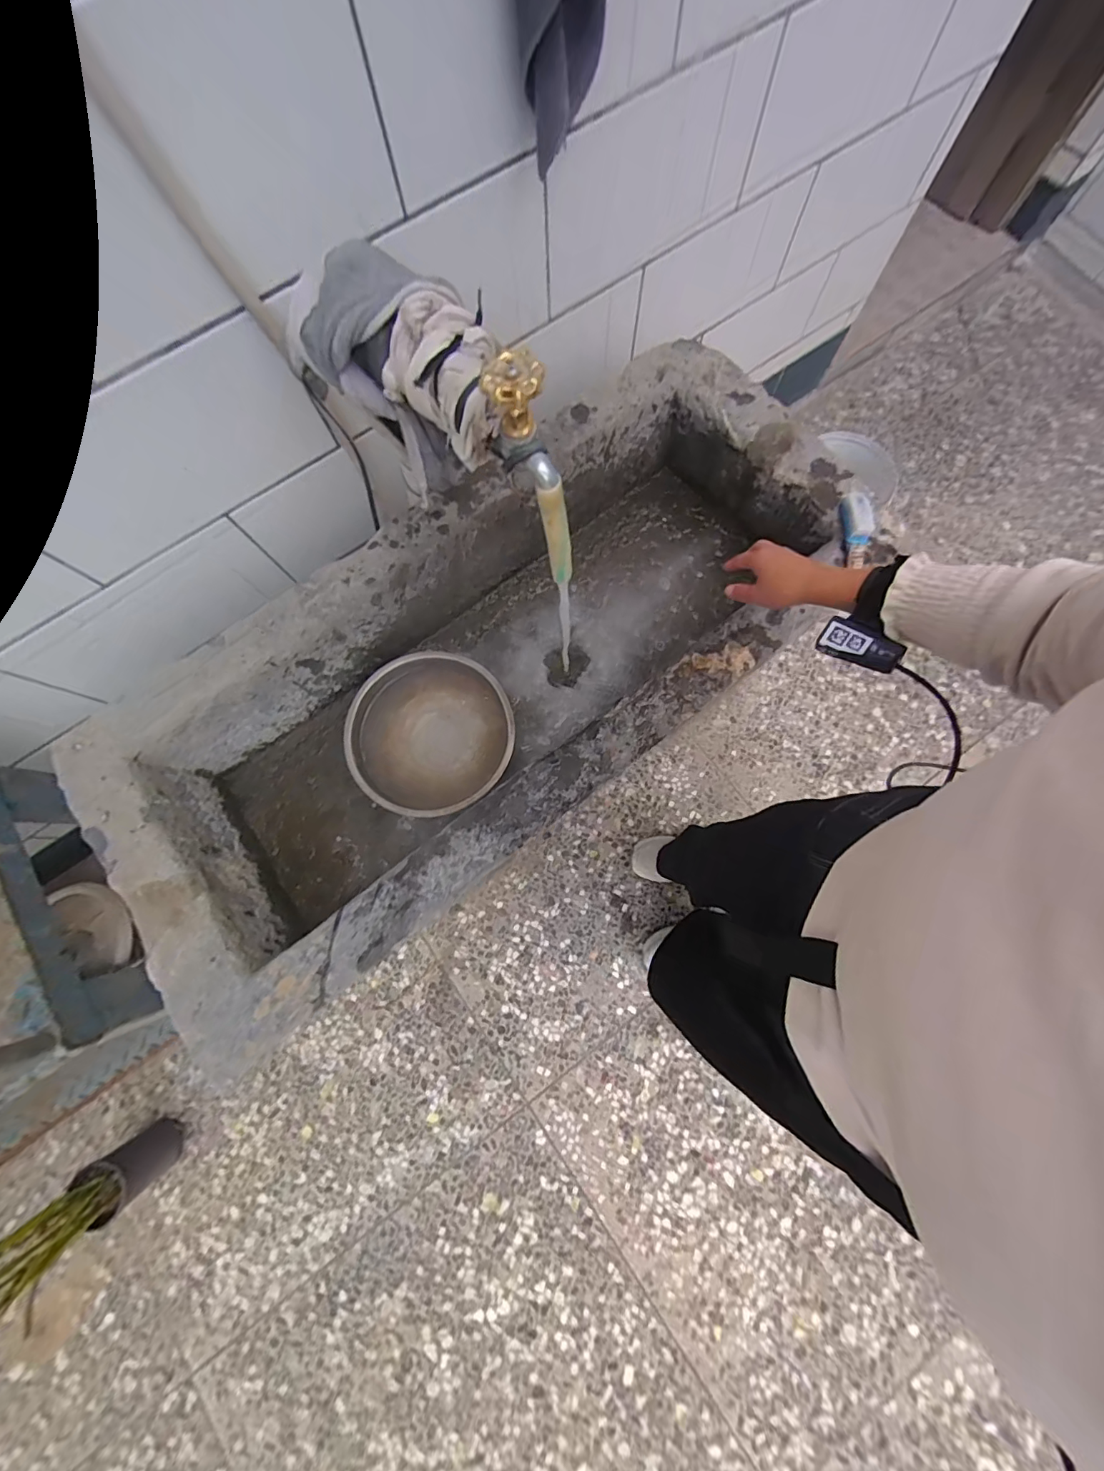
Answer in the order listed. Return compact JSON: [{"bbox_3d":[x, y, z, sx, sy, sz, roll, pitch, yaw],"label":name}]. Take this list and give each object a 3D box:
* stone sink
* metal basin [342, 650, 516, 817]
[{"bbox_3d":[-0.081,-0.111,0.727,1.108,0.222,0.469,-38,79,-7],"label":"stone sink"},{"bbox_3d":[-0.183,0.002,0.731,0.247,0.089,0.236,0,77,1],"label":"metal basin"}]

